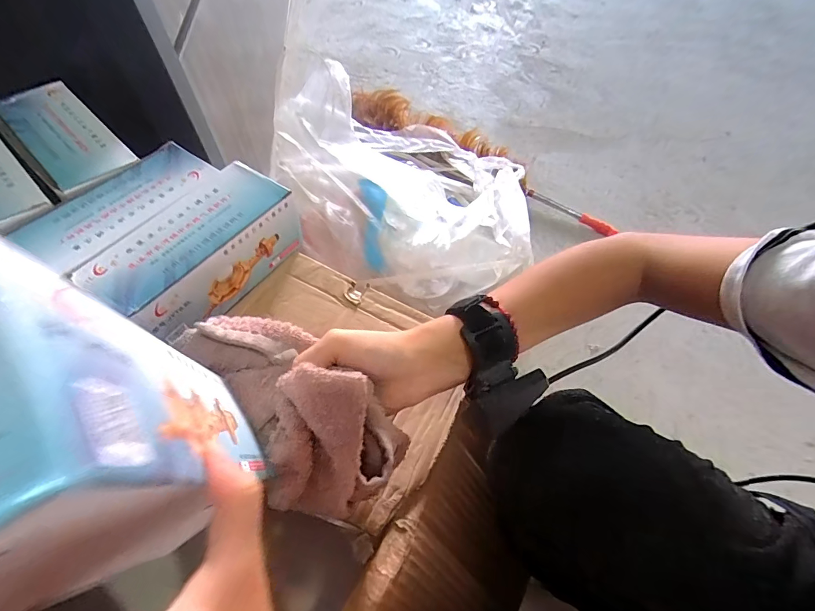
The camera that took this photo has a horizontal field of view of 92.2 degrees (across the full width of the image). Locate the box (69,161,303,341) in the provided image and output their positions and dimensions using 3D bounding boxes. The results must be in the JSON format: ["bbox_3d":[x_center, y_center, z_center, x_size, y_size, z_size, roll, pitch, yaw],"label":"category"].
[{"bbox_3d":[-0.201,-0.053,0.385,0.093,0.073,0.185,29,63,13],"label":"box"}]

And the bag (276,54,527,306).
[{"bbox_3d":[-0.005,-0.239,0.752,0.534,0.158,0.415,31,63,14],"label":"bag"}]

